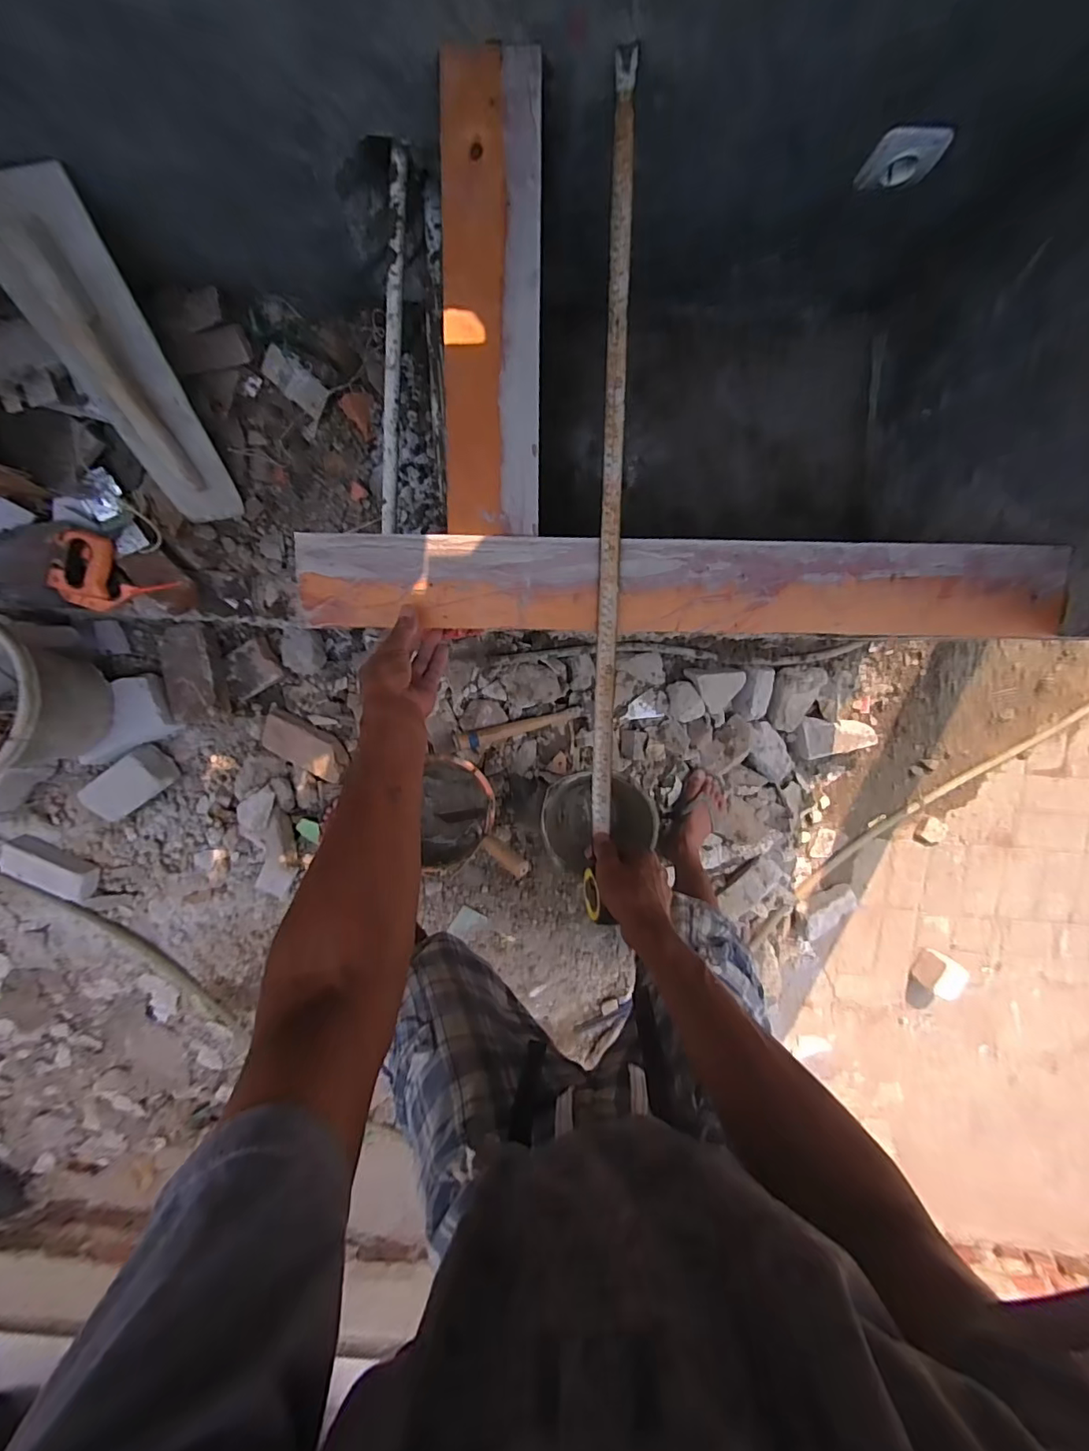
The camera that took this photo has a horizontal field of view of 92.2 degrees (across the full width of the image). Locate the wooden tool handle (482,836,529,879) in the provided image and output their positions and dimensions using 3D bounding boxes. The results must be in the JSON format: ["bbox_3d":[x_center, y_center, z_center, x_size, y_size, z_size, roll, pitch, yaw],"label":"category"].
[{"bbox_3d":[-0.081,0.263,1.069,0.032,0.144,0.037,16,100,-52],"label":"wooden tool handle"}]

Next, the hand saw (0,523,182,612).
[{"bbox_3d":[-1.031,-0.311,1.002,0.628,0.054,0.159,5,98,-5],"label":"hand saw"}]

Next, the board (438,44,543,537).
[{"bbox_3d":[-0.055,-0.434,0.548,0.101,0.025,0.443,0,100,0],"label":"board"}]

